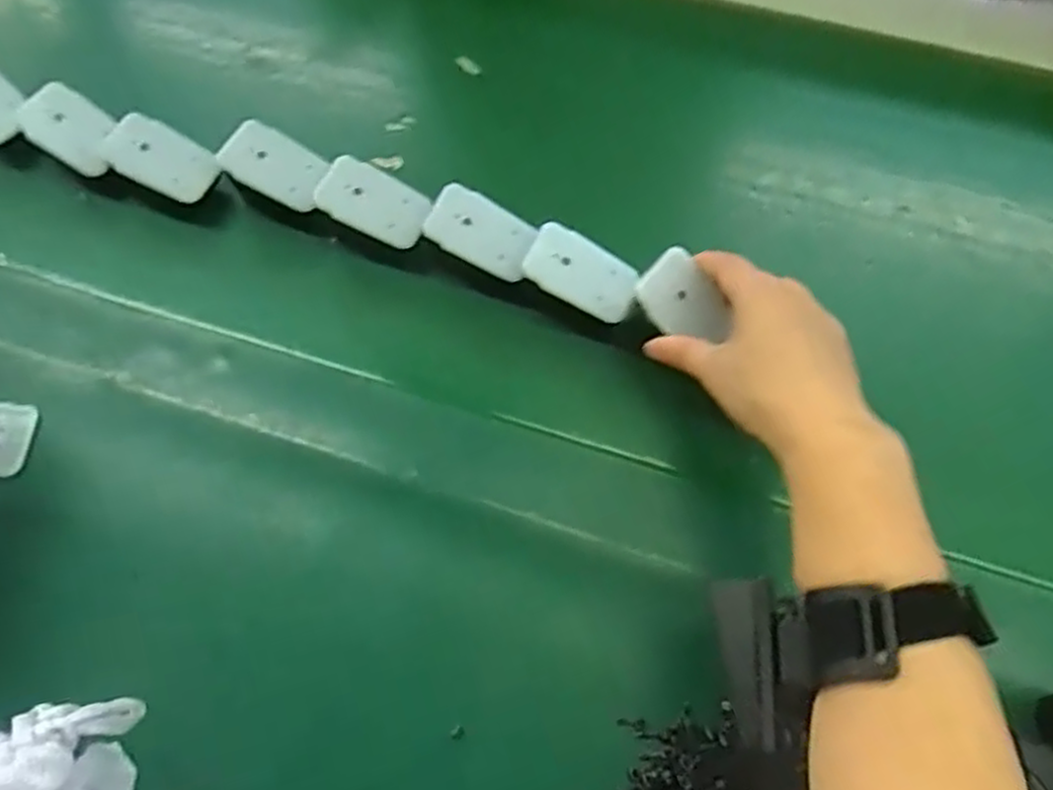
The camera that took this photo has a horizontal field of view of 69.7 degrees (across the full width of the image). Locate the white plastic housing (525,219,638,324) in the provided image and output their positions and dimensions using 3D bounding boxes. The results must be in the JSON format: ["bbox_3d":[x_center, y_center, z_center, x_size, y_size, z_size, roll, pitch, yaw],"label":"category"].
[{"bbox_3d":[0.034,-0.075,0.463,0.068,0.008,0.043,28,79,-5],"label":"white plastic housing"}]

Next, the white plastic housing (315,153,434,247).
[{"bbox_3d":[-0.097,-0.125,0.484,0.068,0.011,0.041,21,78,-8],"label":"white plastic housing"}]

